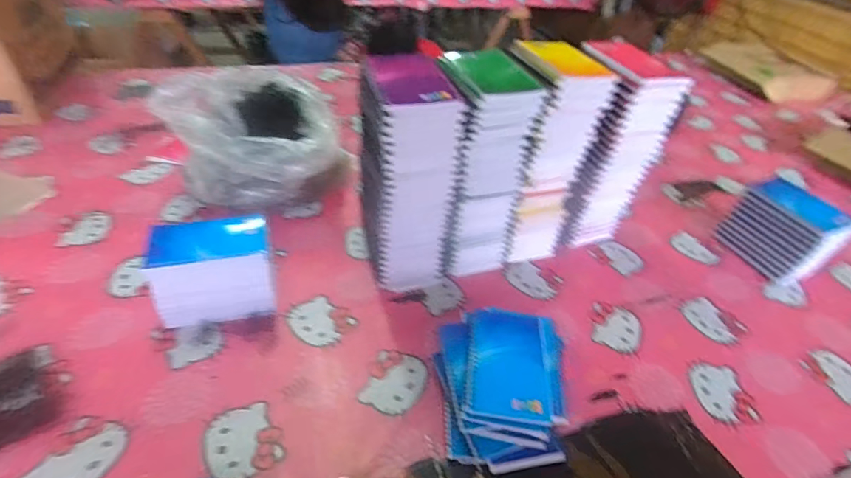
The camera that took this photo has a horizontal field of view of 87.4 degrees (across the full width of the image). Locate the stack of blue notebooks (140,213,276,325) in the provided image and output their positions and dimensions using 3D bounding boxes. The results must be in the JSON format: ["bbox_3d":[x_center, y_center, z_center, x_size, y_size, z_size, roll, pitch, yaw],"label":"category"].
[{"bbox_3d":[-0.259,0.040,0.554,0.131,0.112,0.075,-6,41,-15],"label":"stack of blue notebooks"}]

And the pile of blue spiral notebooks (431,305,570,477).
[{"bbox_3d":[0.081,0.158,0.494,0.132,0.071,0.155,7,39,1],"label":"pile of blue spiral notebooks"}]

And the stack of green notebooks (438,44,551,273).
[{"bbox_3d":[0.072,-0.094,0.628,0.113,0.291,0.128,-5,41,-14],"label":"stack of green notebooks"}]

